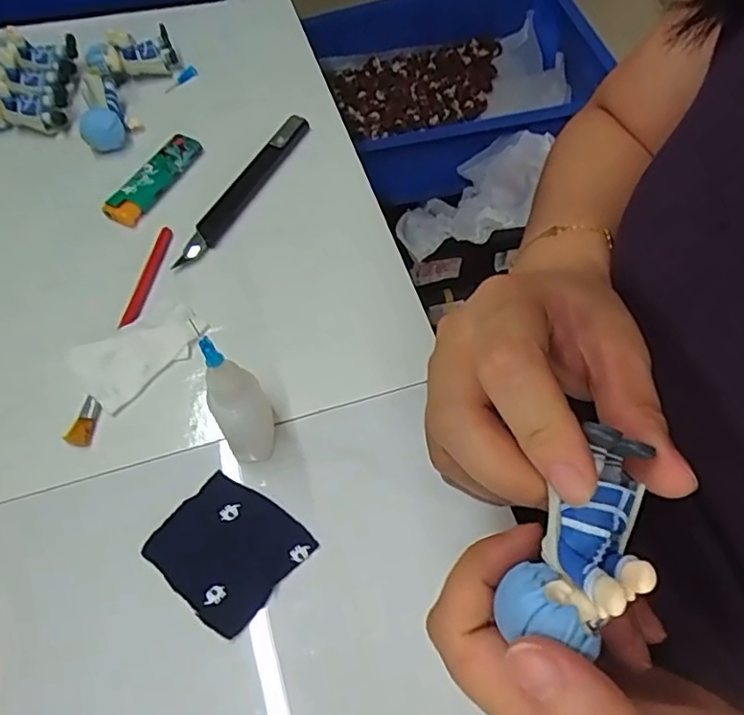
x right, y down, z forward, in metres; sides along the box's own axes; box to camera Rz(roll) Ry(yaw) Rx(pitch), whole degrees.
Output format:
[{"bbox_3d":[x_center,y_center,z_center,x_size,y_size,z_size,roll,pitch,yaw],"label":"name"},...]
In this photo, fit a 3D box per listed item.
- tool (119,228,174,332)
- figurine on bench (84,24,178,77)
[{"bbox_3d":[-0.133,-0.049,0.351,0.011,0.004,0.077,4,59,4],"label":"tool"},{"bbox_3d":[-0.180,-0.229,0.444,0.063,0.032,0.018,-25,61,-13],"label":"figurine on bench"}]

